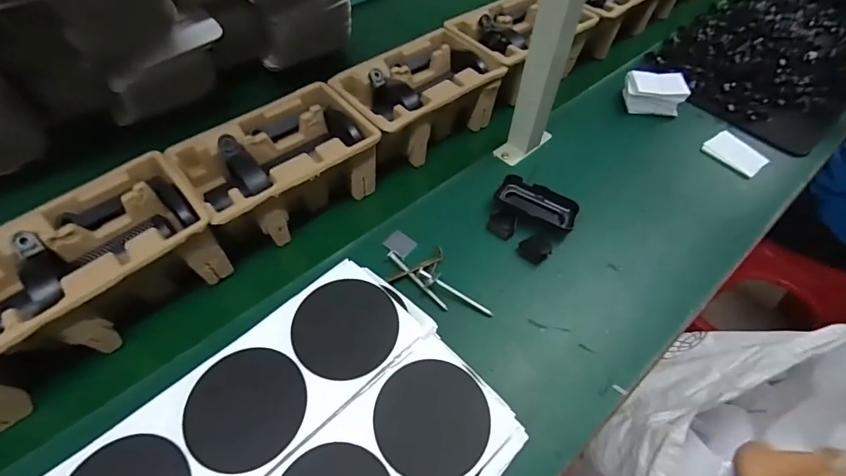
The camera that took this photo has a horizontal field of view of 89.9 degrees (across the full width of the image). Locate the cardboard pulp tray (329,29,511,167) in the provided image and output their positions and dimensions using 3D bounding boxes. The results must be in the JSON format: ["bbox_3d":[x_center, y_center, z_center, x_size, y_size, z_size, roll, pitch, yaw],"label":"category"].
[{"bbox_3d":[-0.012,-0.207,0.638,0.221,0.096,0.148,-35,64,-22],"label":"cardboard pulp tray"}]

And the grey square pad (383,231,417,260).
[{"bbox_3d":[-0.029,0.008,0.547,0.036,0.004,0.031,32,58,18],"label":"grey square pad"}]

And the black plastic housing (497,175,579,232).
[{"bbox_3d":[0.155,-0.047,0.576,0.106,0.026,0.048,21,55,11],"label":"black plastic housing"}]

